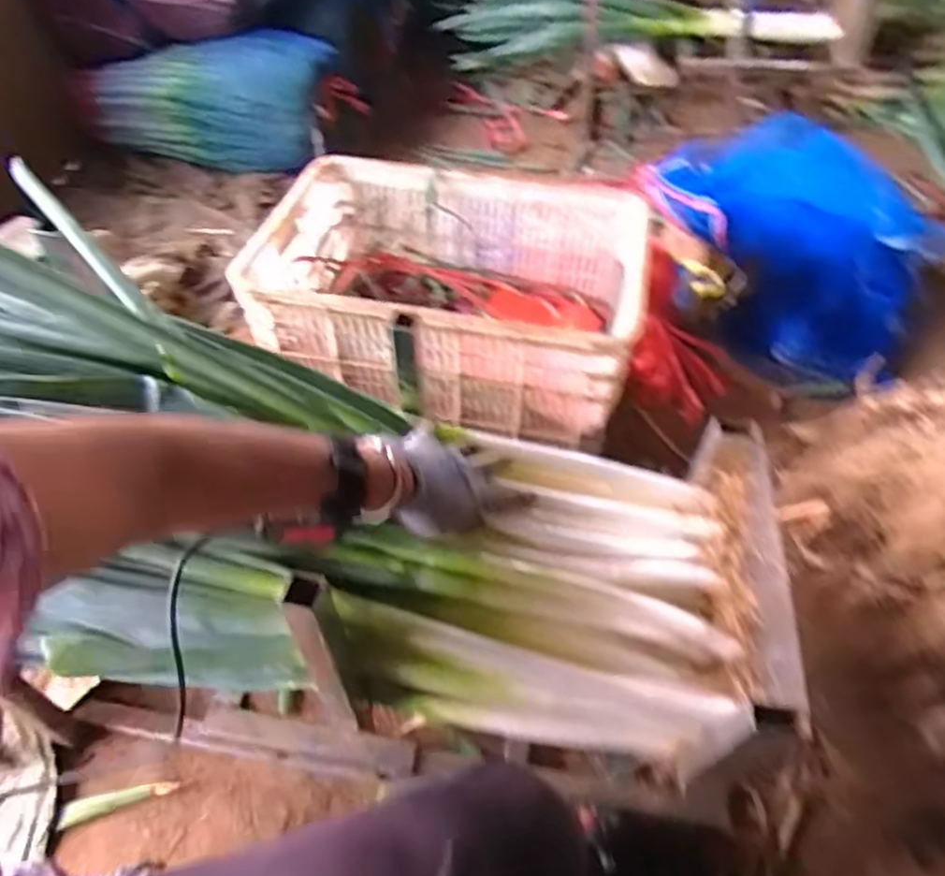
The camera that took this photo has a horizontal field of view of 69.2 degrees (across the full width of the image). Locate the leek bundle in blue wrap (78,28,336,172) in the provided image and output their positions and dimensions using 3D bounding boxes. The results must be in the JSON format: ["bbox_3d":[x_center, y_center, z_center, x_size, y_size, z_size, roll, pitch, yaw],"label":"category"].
[{"bbox_3d":[-0.622,-0.784,1.624,0.662,0.269,0.186,5,47,24],"label":"leek bundle in blue wrap"}]

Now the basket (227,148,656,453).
[{"bbox_3d":[-0.027,-0.212,1.006,0.518,0.188,0.352,8,49,7],"label":"basket"}]

